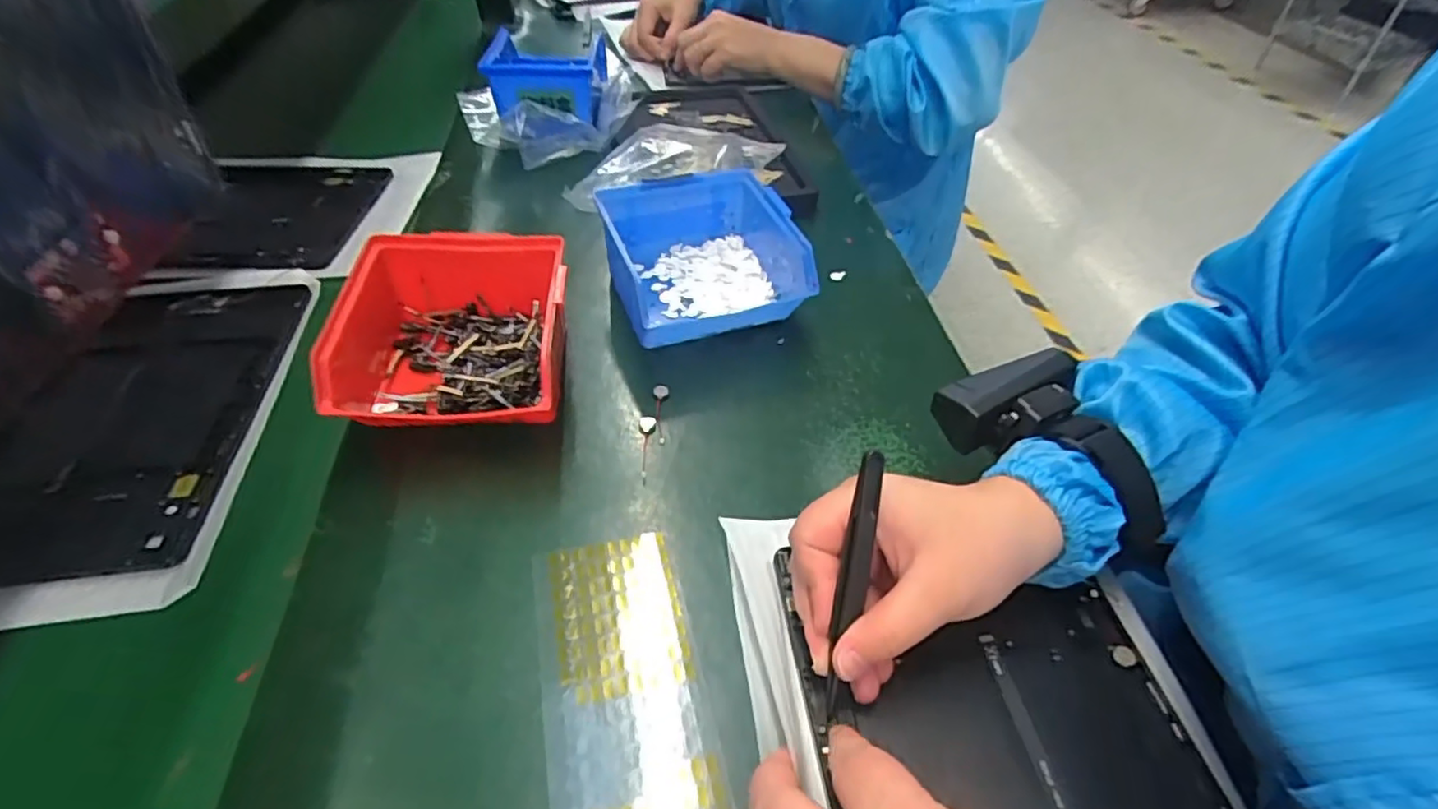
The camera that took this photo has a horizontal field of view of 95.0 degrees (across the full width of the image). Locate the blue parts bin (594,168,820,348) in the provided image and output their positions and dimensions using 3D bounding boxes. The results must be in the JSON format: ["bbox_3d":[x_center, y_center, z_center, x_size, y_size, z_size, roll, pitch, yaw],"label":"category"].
[{"bbox_3d":[-0.014,-0.103,0.476,0.129,0.065,0.128,-10,47,-11],"label":"blue parts bin"}]

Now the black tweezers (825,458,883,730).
[{"bbox_3d":[0.057,0.076,0.276,0.009,0.117,0.008,7,8,5],"label":"black tweezers"}]

